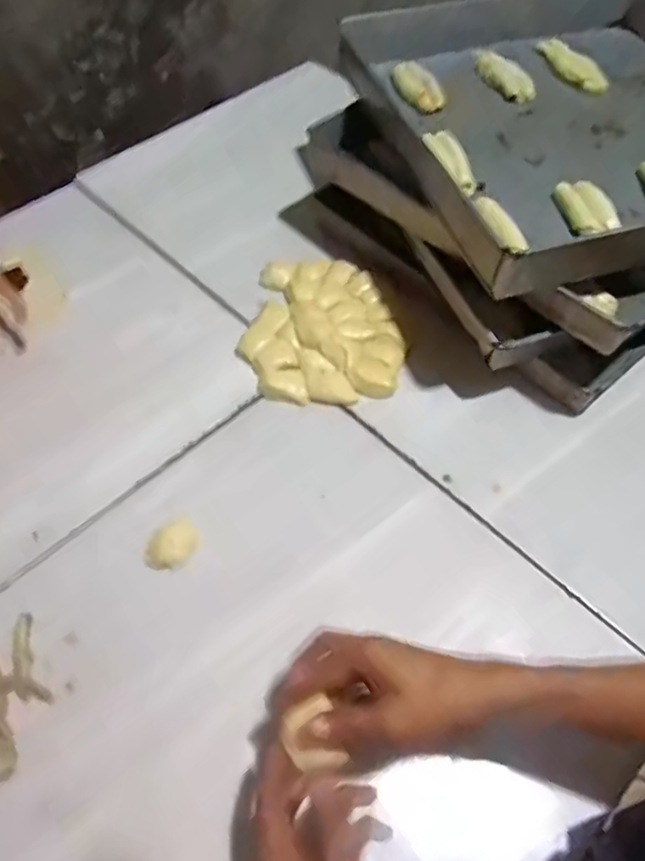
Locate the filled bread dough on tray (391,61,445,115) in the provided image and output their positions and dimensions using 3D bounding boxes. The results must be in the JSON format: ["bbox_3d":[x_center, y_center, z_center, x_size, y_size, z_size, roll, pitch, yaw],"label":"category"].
[{"bbox_3d":[0.117,-0.430,0.748,0.035,0.029,0.098,-23,58,-13],"label":"filled bread dough on tray"}]

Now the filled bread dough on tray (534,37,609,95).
[{"bbox_3d":[0.323,-0.482,0.789,0.026,0.035,0.131,-21,58,-13],"label":"filled bread dough on tray"}]

